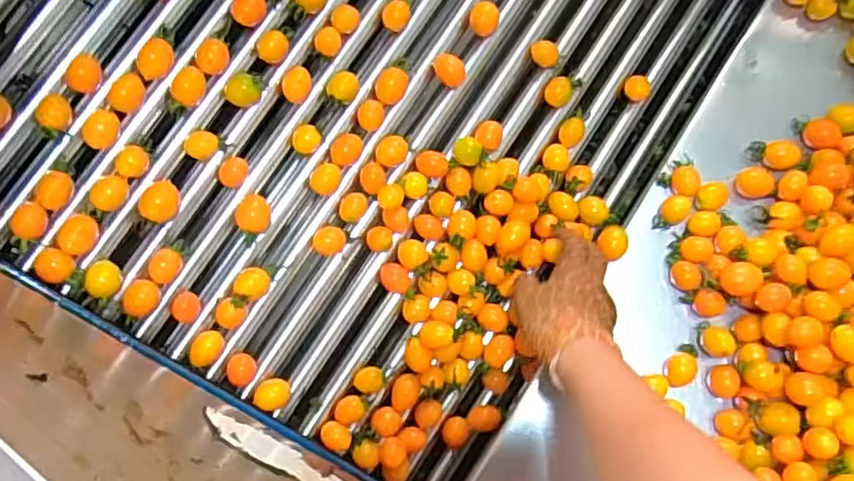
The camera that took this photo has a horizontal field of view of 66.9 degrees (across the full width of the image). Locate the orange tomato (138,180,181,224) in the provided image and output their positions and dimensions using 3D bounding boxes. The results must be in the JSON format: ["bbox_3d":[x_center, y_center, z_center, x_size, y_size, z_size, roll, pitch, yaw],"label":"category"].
[{"bbox_3d":[-0.208,-0.031,0.503,0.026,0.021,0.032,37,83,1],"label":"orange tomato"}]

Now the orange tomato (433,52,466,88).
[{"bbox_3d":[0.020,-0.149,0.569,0.030,0.021,0.023,22,83,-1],"label":"orange tomato"}]

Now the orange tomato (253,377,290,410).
[{"bbox_3d":[-0.128,0.127,0.541,0.027,0.028,0.024,-9,85,-4],"label":"orange tomato"}]

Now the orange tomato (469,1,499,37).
[{"bbox_3d":[0.050,-0.194,0.573,0.025,0.025,0.024,0,84,-3],"label":"orange tomato"}]

